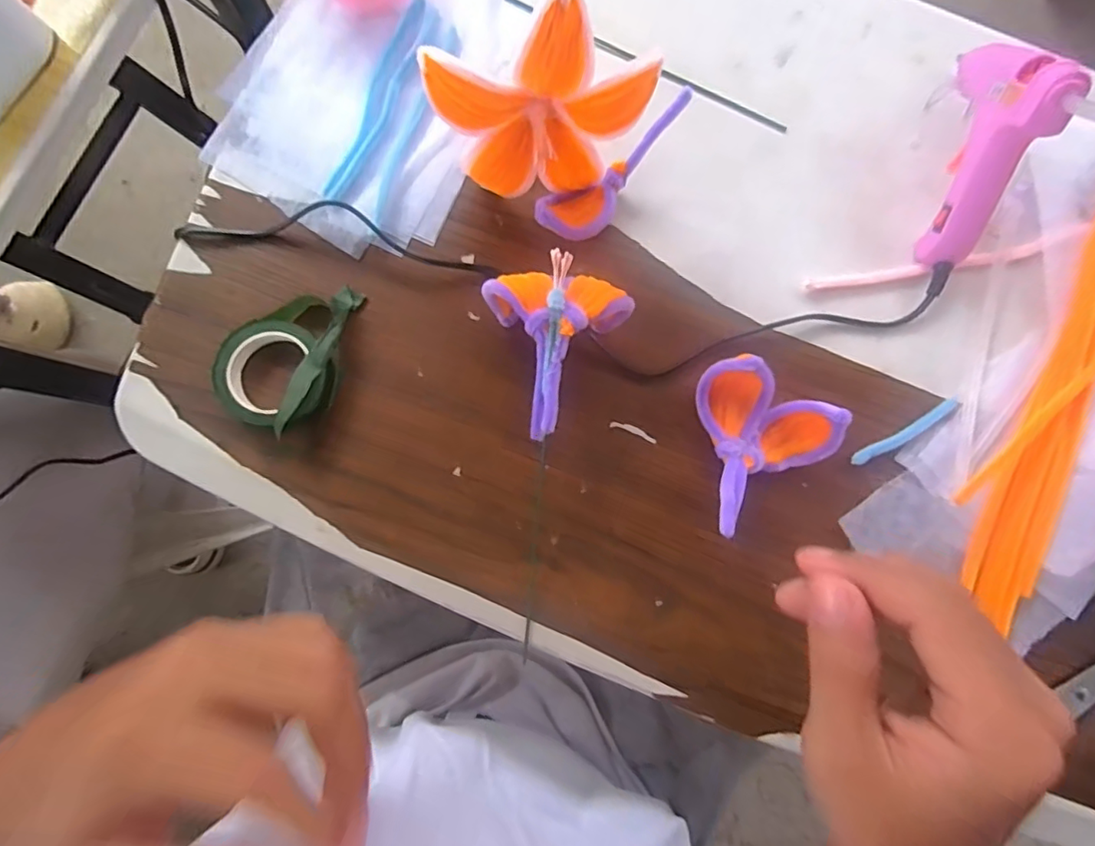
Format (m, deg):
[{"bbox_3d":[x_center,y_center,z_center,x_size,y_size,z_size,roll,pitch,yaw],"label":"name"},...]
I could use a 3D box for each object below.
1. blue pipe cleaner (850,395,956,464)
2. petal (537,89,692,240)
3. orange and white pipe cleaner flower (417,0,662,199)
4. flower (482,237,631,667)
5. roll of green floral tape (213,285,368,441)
[{"bbox_3d":[0.219,0.006,0.341,0.077,0.006,0.010,-29,84,-4],"label":"blue pipe cleaner"},{"bbox_3d":[0.041,-0.144,0.330,0.107,0.037,0.030,-32,85,-4],"label":"petal"},{"bbox_3d":[0.001,-0.166,0.299,0.105,0.100,0.029,-13,68,24],"label":"orange and white pipe cleaner flower"},{"bbox_3d":[-0.003,0.014,0.329,0.082,0.059,0.215,7,100,3],"label":"flower"},{"bbox_3d":[-0.149,-0.043,0.327,0.064,0.014,0.093,23,84,2],"label":"roll of green floral tape"}]

